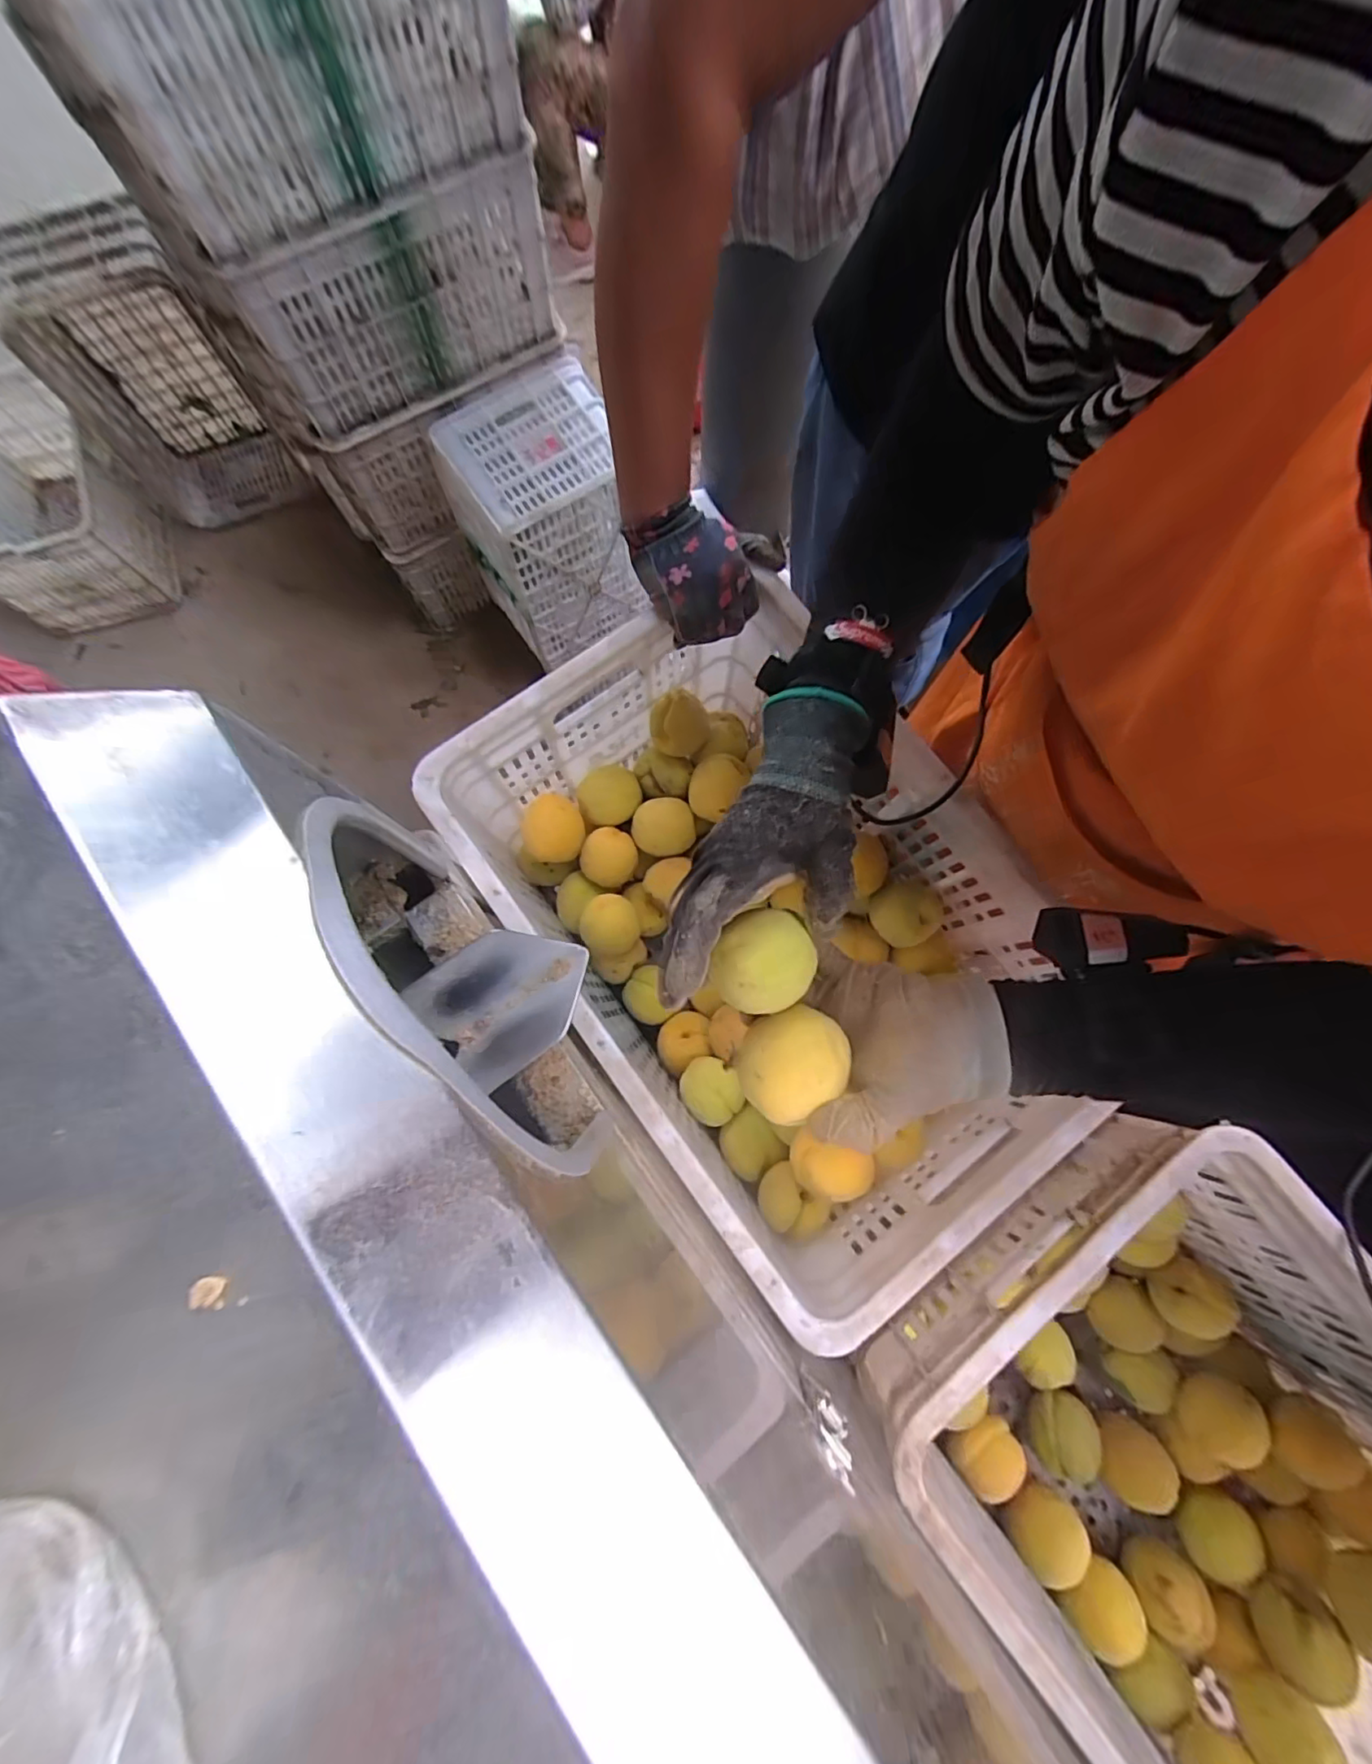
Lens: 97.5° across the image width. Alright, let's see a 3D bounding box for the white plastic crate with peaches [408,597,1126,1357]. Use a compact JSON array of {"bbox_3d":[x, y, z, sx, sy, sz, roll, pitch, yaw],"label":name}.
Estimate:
[{"bbox_3d":[0.070,0.038,0.566,0.352,0.209,0.528,-36,81,-8],"label":"white plastic crate with peaches"}]

